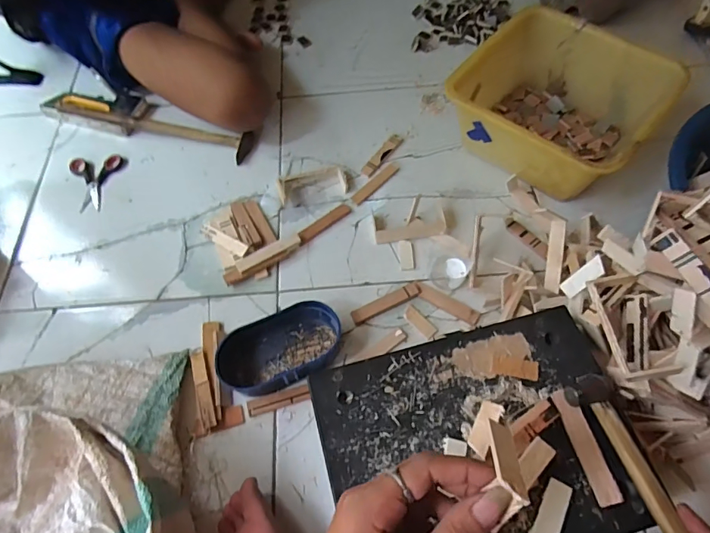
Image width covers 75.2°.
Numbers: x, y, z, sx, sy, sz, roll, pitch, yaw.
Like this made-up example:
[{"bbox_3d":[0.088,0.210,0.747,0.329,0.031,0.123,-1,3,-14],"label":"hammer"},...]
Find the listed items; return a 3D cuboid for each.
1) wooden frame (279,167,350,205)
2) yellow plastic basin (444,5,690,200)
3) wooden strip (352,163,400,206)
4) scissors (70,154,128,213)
[{"bbox_3d":[-0.067,-0.130,0.723,0.107,0.021,0.047,-15,62,-7],"label":"wooden frame"},{"bbox_3d":[0.305,-0.243,0.714,0.268,0.123,0.244,38,68,20],"label":"yellow plastic basin"},{"bbox_3d":[0.033,-0.133,0.732,0.018,0.007,0.101,39,69,20],"label":"wooden strip"},{"bbox_3d":[-0.422,-0.139,0.754,0.086,0.013,0.108,-10,61,-4],"label":"scissors"}]

